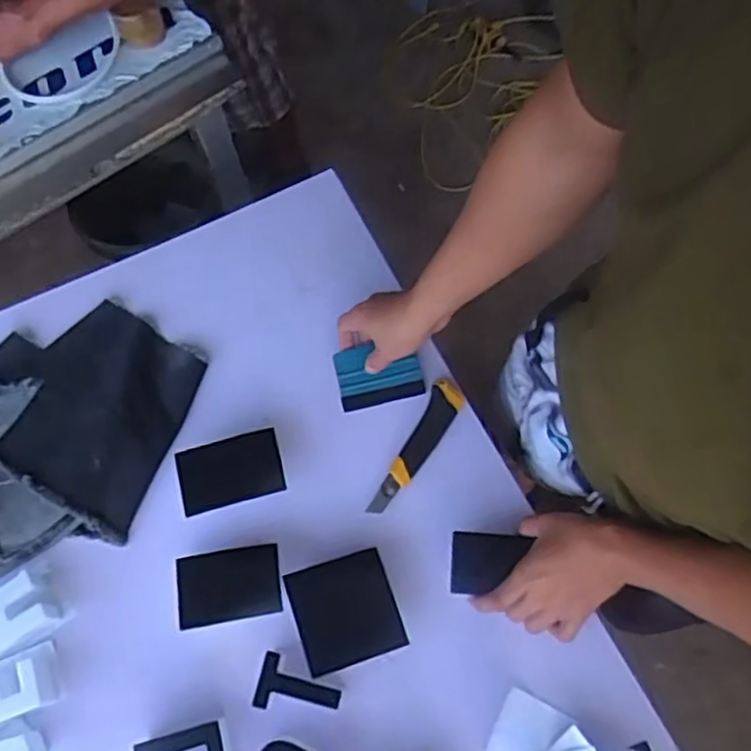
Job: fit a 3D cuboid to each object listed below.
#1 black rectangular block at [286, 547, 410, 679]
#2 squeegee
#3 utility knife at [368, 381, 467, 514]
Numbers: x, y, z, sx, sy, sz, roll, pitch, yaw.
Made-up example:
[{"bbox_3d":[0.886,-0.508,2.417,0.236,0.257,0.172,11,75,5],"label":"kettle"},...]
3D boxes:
[{"bbox_3d":[-0.031,0.239,0.729,0.101,0.032,0.103,-18,70,-6],"label":"black rectangular block"},{"bbox_3d":[0.004,-0.001,0.833,0.098,0.008,0.068,-11,84,-3],"label":"squeegee"},{"bbox_3d":[0.048,0.083,0.814,0.036,0.014,0.172,28,72,11],"label":"utility knife"}]

